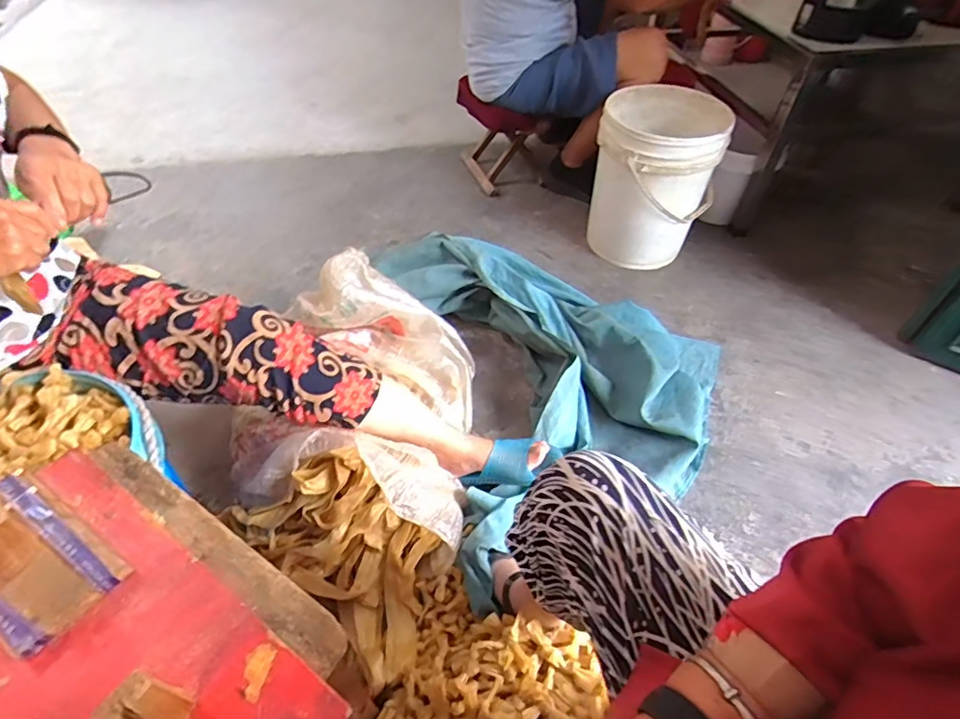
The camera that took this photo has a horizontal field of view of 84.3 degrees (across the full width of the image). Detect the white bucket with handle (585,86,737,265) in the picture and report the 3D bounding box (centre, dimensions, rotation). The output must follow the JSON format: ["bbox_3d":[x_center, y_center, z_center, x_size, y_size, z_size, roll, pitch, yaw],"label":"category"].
[{"bbox_3d":[0.451,-0.460,1.398,0.300,0.374,0.303,16,49,13],"label":"white bucket with handle"}]

